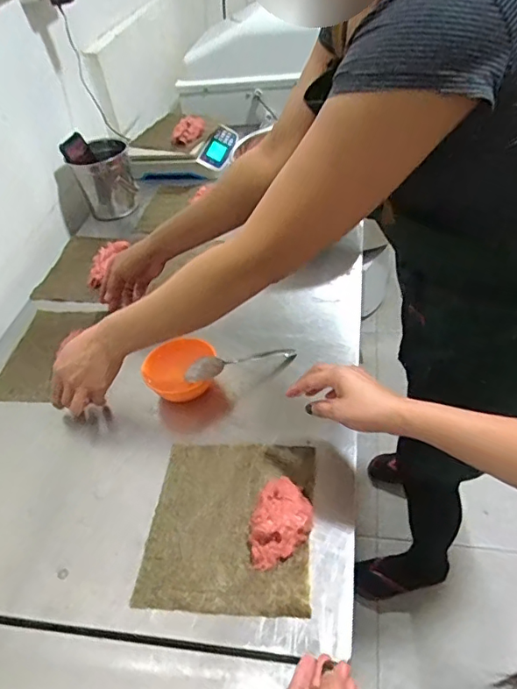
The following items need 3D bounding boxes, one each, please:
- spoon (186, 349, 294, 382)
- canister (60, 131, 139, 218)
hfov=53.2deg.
[{"bbox_3d":[-0.025,0.024,0.747,0.168,0.021,0.033,-12,42,-26],"label":"spoon"},{"bbox_3d":[-0.340,-0.366,1.133,0.126,0.150,0.115,-18,44,-9],"label":"canister"}]

